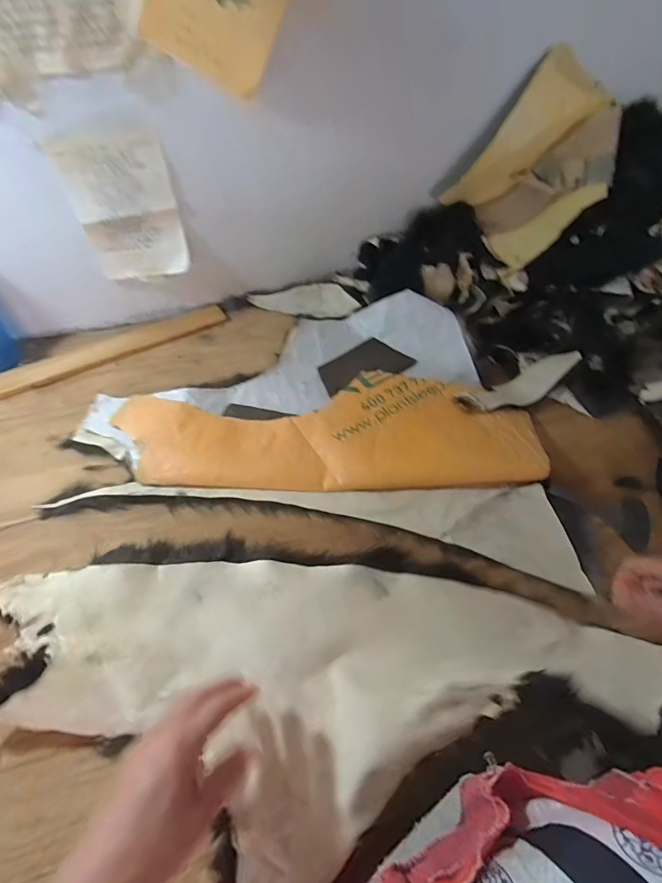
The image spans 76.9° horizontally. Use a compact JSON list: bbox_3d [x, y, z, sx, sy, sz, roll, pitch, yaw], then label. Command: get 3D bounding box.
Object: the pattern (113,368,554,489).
[{"bbox_3d":[0.003,-0.030,0.628,0.586,0.034,0.205,1,55,-5],"label":"pattern"}]

